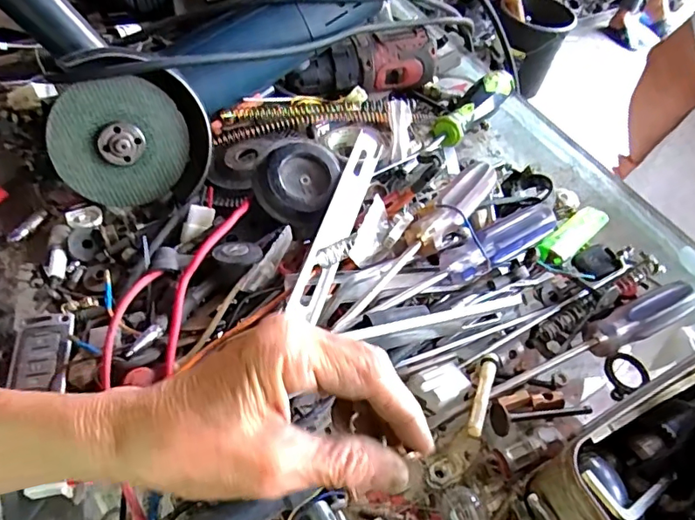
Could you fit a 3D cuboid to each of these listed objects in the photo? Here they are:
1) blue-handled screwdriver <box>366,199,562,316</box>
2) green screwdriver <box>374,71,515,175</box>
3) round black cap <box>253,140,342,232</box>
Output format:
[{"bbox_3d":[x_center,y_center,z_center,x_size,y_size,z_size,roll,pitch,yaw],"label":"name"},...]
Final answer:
[{"bbox_3d":[0.083,-0.001,0.349,0.149,0.021,0.023,-24,58,-22],"label":"blue-handled screwdriver"},{"bbox_3d":[0.091,-0.120,0.468,0.026,0.034,0.199,38,58,22],"label":"green screwdriver"},{"bbox_3d":[-0.034,-0.057,0.362,0.055,0.024,0.062,22,53,11],"label":"round black cap"}]

